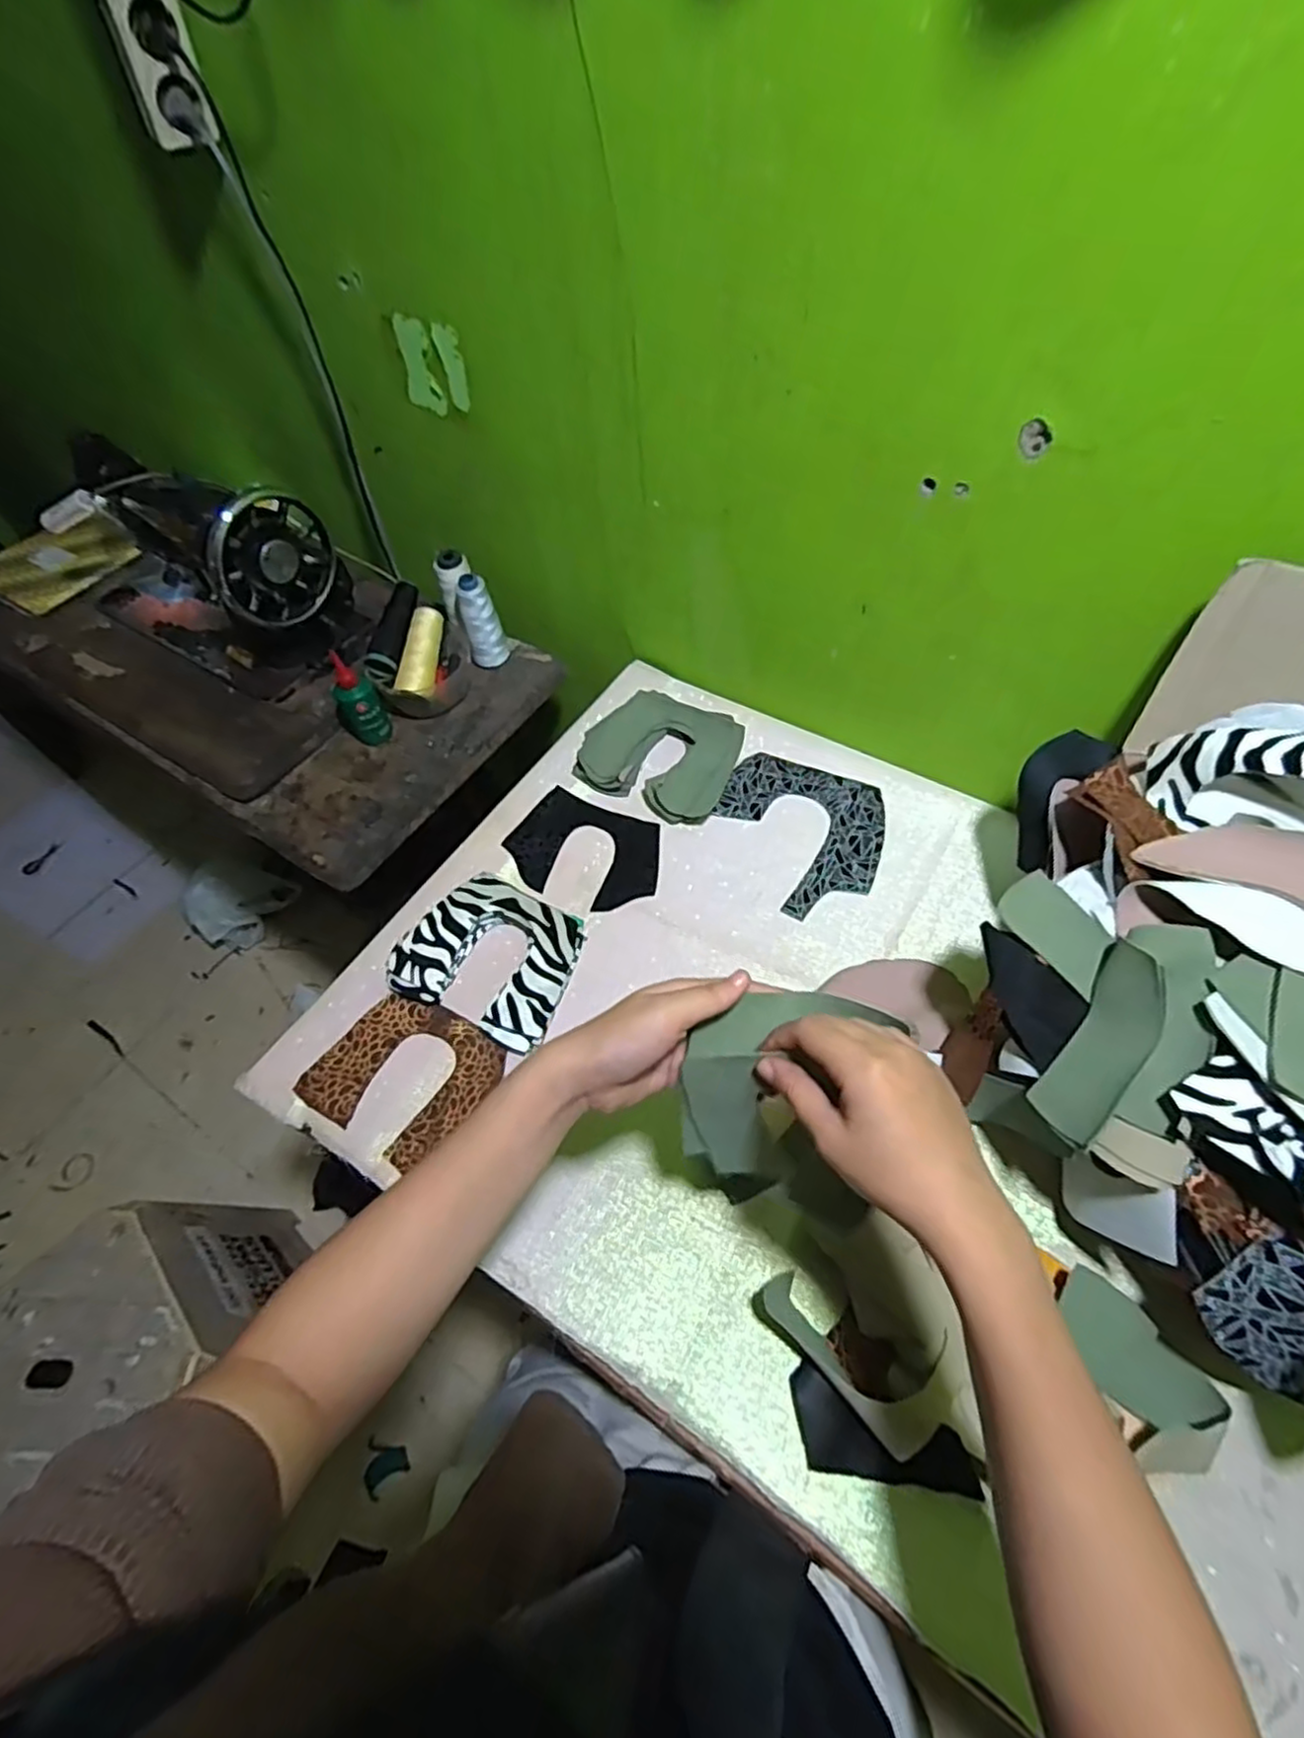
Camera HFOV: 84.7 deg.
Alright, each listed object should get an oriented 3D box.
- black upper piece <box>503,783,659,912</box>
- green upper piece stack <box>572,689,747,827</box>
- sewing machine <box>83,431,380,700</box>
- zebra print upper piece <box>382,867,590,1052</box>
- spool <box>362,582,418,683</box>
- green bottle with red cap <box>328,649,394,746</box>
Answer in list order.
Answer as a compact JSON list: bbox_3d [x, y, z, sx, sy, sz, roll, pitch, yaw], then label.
[{"bbox_3d":[-0.067,-0.018,0.739,0.157,0.006,0.112,21,64,13],"label":"black upper piece"},{"bbox_3d":[0.008,-0.125,0.780,0.158,0.034,0.131,19,61,16],"label":"green upper piece stack"},{"bbox_3d":[-0.558,-0.371,0.864,0.368,0.217,0.166,28,63,20],"label":"sewing machine"},{"bbox_3d":[-0.145,0.078,0.660,0.156,0.027,0.137,20,61,16],"label":"zebra print upper piece"},{"bbox_3d":[-0.304,-0.282,0.840,0.040,0.030,0.130,9,76,10],"label":"spool"},{"bbox_3d":[-0.334,-0.190,0.802,0.047,0.109,0.034,-29,60,-14],"label":"green bottle with red cap"}]

